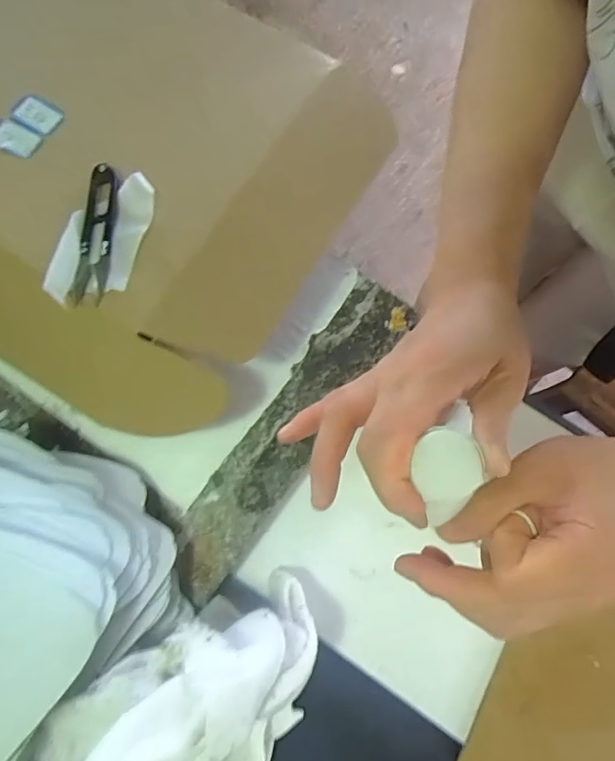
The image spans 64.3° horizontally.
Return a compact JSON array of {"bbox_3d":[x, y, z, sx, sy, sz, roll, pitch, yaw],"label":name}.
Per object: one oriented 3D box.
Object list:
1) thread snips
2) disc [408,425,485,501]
[{"bbox_3d":[-0.149,-0.103,0.348,0.023,0.011,0.103,4,78,1],"label":"thread snips"},{"bbox_3d":[0.058,0.035,0.206,0.029,0.004,0.029,0,80,1],"label":"disc"}]

